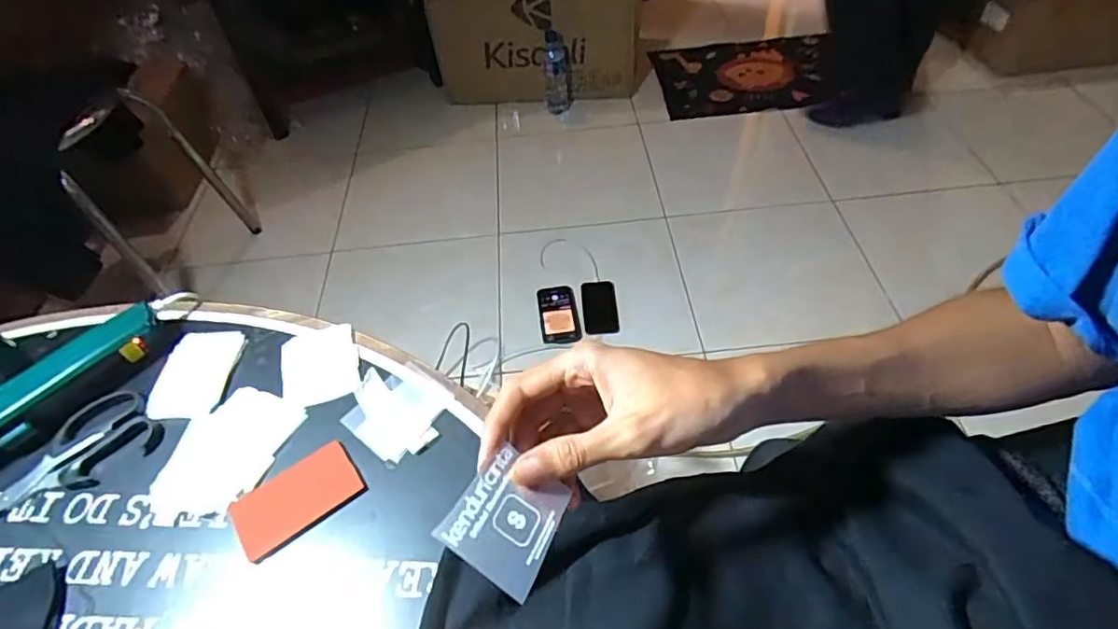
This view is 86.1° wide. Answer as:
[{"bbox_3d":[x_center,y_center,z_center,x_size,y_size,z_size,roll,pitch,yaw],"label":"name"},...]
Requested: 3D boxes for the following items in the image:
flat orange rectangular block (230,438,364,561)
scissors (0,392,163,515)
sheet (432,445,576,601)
[{"bbox_3d":[-0.188,0.133,0.431,0.087,0.007,0.052,-30,54,-18],"label":"flat orange rectangular block"},{"bbox_3d":[-0.412,0.127,0.455,0.201,0.012,0.069,-31,54,-19],"label":"scissors"},{"bbox_3d":[-0.026,0.101,0.298,0.051,0.004,0.059,38,44,-2],"label":"sheet"}]

